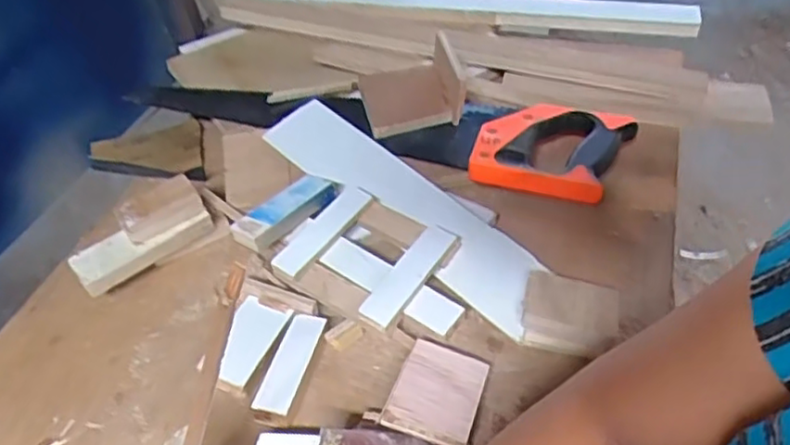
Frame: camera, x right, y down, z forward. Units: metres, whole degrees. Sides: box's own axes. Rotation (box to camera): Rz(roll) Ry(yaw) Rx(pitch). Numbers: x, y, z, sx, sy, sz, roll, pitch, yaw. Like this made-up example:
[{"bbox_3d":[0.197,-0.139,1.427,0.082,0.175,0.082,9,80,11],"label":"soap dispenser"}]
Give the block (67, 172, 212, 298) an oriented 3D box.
[{"bbox_3d":[-0.223,0.011,0.588,0.122,0.048,0.050,-40,55,-16],"label":"block"}]

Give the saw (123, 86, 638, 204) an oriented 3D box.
[{"bbox_3d":[-0.029,-0.110,0.691,0.516,0.027,0.113,11,46,13],"label":"saw"}]

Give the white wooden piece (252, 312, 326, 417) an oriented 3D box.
[{"bbox_3d":[-0.080,0.109,0.511,0.028,0.017,0.085,9,46,11],"label":"white wooden piece"}]

